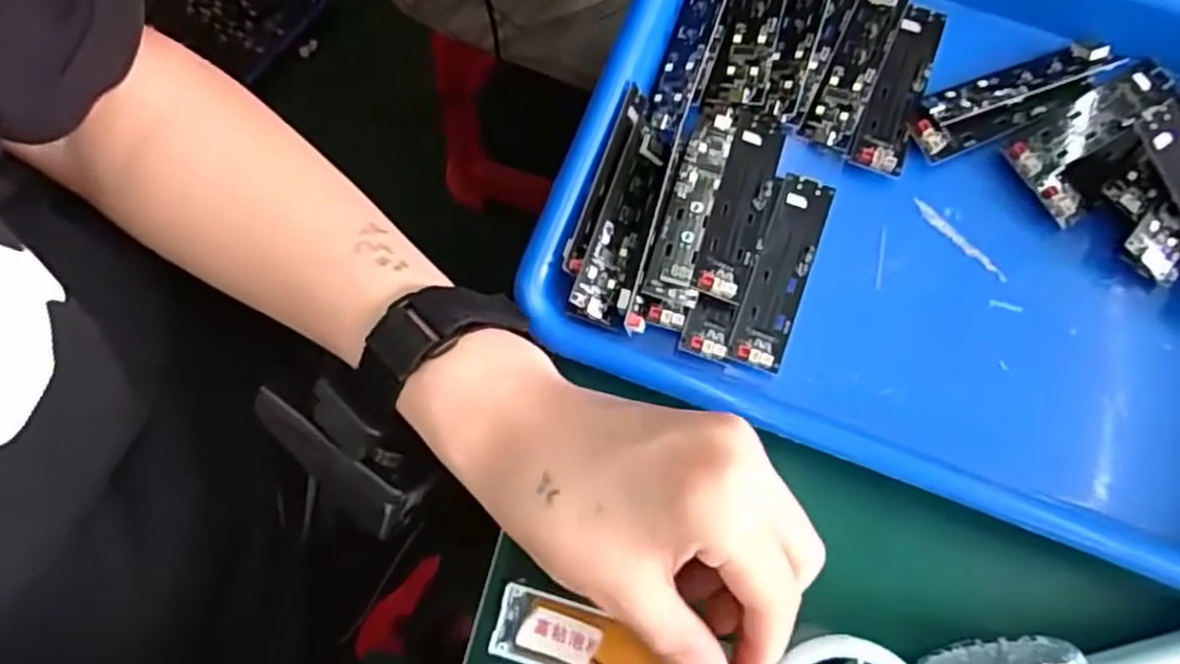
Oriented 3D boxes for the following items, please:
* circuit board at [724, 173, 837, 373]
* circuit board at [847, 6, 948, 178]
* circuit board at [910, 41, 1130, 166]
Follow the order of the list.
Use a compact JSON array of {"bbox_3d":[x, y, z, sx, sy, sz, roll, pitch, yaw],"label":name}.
[{"bbox_3d":[0.084,-0.028,0.315,0.024,0.005,0.092,20,78,3],"label":"circuit board"},{"bbox_3d":[0.144,-0.114,0.335,0.023,0.006,0.090,21,78,3],"label":"circuit board"},{"bbox_3d":[0.192,-0.108,0.331,0.097,0.010,0.030,-22,79,-6],"label":"circuit board"}]

